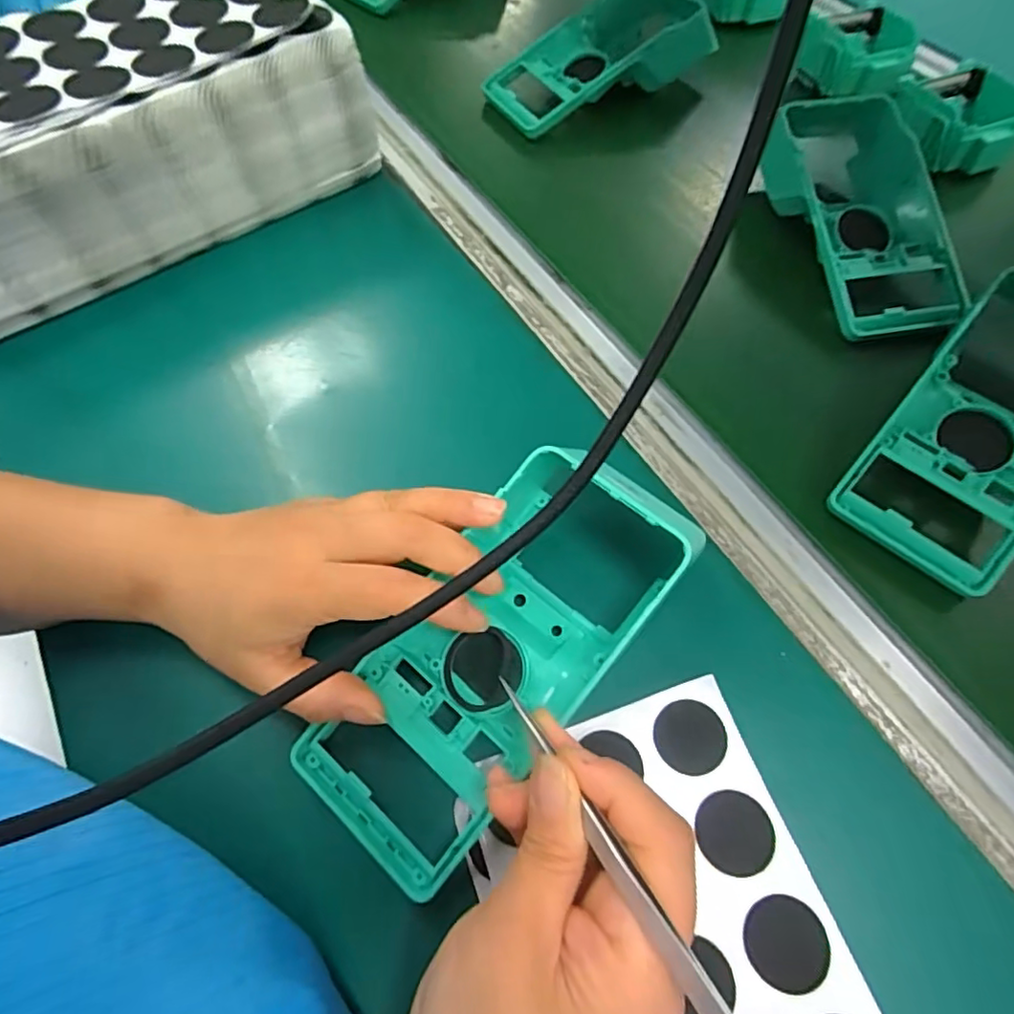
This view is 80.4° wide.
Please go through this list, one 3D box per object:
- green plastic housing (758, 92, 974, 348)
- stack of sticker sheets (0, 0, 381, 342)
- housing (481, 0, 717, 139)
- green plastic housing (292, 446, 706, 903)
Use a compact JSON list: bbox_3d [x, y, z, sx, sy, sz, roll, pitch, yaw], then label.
[{"bbox_3d":[0.230,-0.192,0.390,0.097,0.055,0.178,-10,61,-4],"label":"green plastic housing"},{"bbox_3d":[-0.253,-0.220,0.378,0.316,0.115,0.125,-34,65,-16],"label":"stack of sticker sheets"},{"bbox_3d":[0.068,-0.373,0.487,0.169,0.049,0.091,-23,63,-10],"label":"housing"},{"bbox_3d":[0.000,0.059,0.262,0.087,0.025,0.193,35,69,19],"label":"green plastic housing"}]

